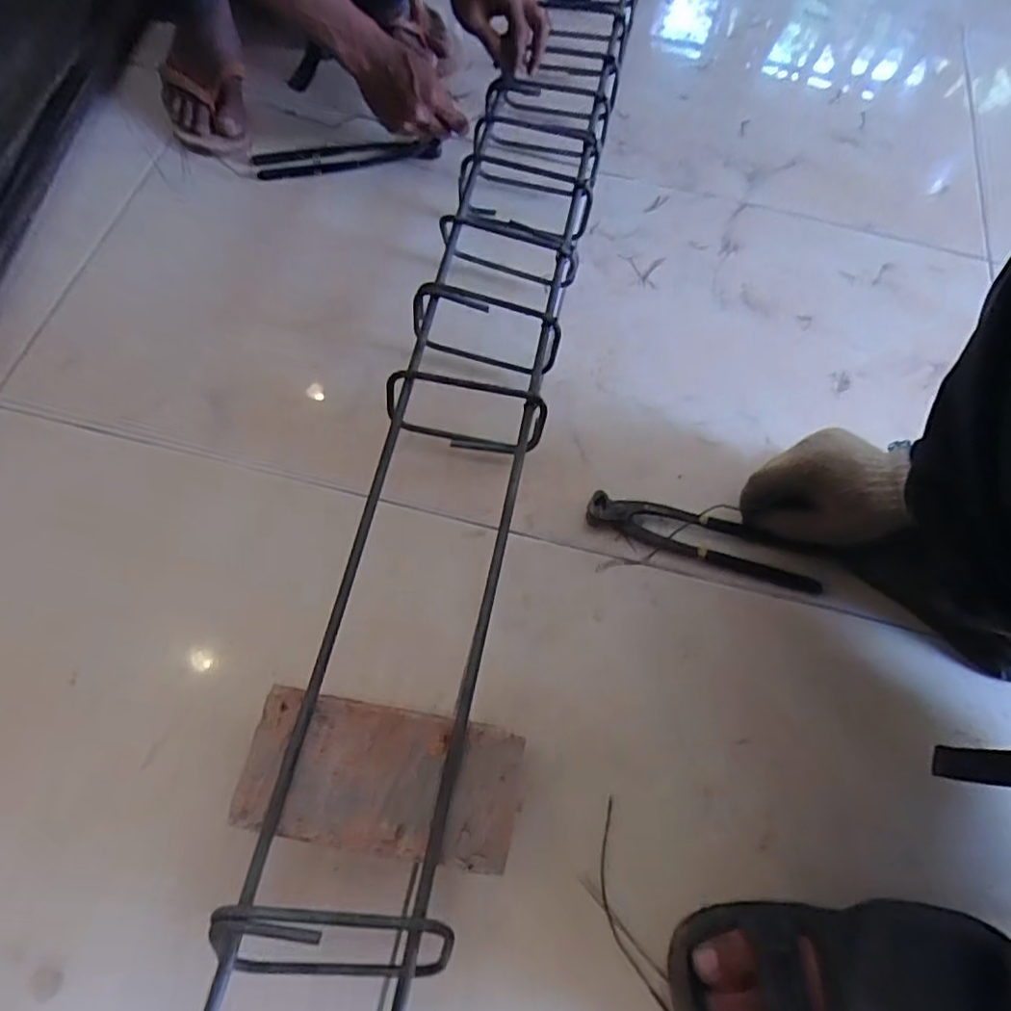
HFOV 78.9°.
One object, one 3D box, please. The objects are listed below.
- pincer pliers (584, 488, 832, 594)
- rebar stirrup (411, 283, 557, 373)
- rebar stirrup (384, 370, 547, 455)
[{"bbox_3d":[0.189,0.028,0.579,0.225,0.022,0.046,19,65,-1],"label":"pincer pliers"},{"bbox_3d":[-0.017,-0.166,0.591,0.147,0.090,0.017,15,63,-10],"label":"rebar stirrup"},{"bbox_3d":[-0.034,-0.080,0.542,0.138,0.089,0.024,9,64,0],"label":"rebar stirrup"}]

